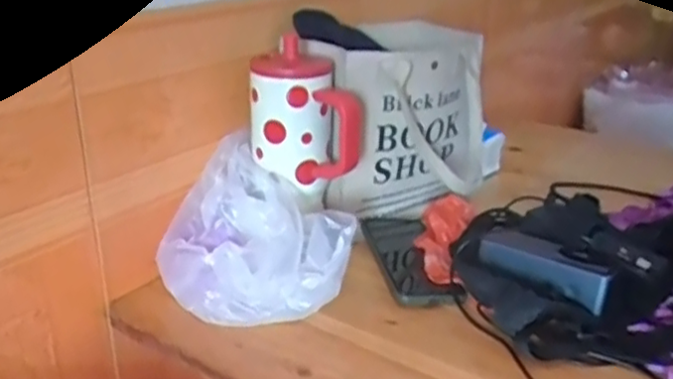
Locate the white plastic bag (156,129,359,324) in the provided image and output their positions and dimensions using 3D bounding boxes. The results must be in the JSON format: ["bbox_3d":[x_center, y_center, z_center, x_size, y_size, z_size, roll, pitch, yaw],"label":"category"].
[{"bbox_3d":[-0.082,0.049,0.666,0.179,0.117,0.215,-2,21,-11],"label":"white plastic bag"}]

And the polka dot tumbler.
[{"bbox_3d":[-0.035,-0.076,0.709,0.108,0.143,0.098,-1,23,-6],"label":"polka dot tumbler"}]

